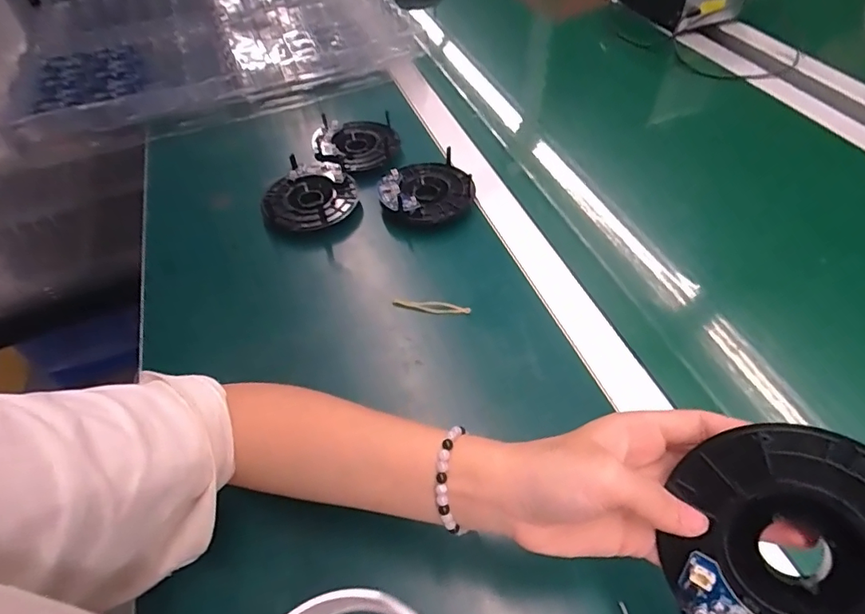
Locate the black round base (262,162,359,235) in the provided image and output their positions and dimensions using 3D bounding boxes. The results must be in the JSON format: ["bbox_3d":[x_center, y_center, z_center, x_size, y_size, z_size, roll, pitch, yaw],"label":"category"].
[{"bbox_3d":[-0.130,-0.118,0.531,0.093,0.021,0.095,-2,51,2],"label":"black round base"}]

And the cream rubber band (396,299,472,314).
[{"bbox_3d":[-0.001,0.000,0.444,0.070,0.005,0.011,8,52,9],"label":"cream rubber band"}]

